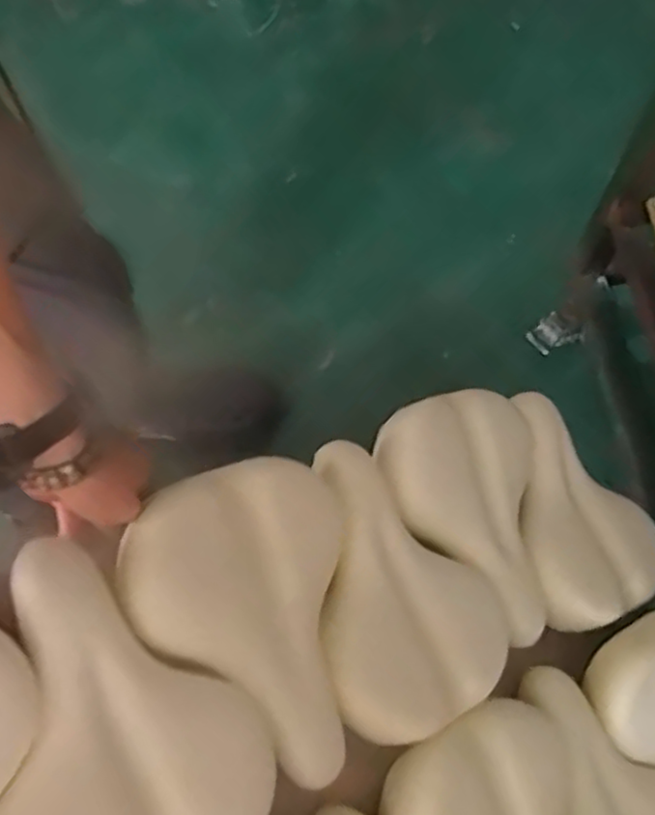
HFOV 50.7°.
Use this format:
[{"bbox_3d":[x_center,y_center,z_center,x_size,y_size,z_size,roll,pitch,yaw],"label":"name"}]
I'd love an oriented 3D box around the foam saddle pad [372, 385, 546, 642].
[{"bbox_3d":[0.136,0.109,0.704,0.171,0.055,0.242,-1,77,-19],"label":"foam saddle pad"}]

